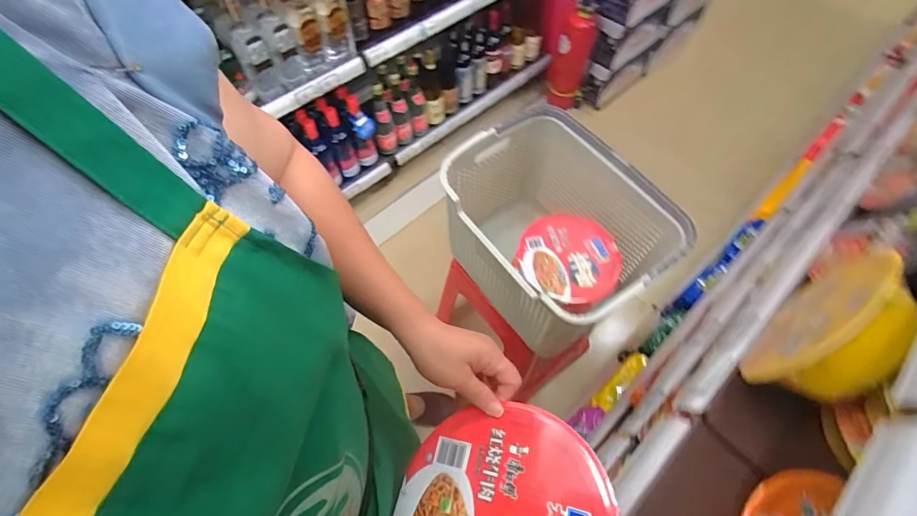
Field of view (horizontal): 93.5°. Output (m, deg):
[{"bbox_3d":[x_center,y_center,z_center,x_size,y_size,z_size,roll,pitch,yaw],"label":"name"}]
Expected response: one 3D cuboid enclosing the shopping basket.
[{"bbox_3d":[0.187,-0.042,0.877,0.328,0.287,0.403,-35,66,-19],"label":"shopping basket"}]

